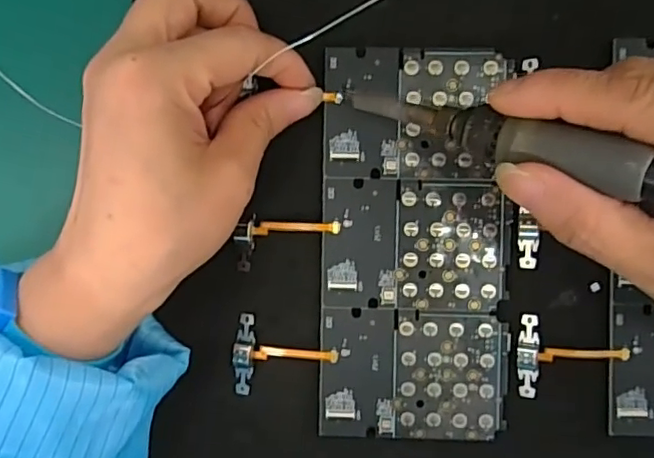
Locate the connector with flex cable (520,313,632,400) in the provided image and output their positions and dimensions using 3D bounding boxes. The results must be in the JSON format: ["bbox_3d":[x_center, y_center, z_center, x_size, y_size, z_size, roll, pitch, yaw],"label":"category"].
[{"bbox_3d":[0.105,0.054,0.250,0.045,0.005,0.035,-2,91,3],"label":"connector with flex cable"}]

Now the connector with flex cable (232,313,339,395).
[{"bbox_3d":[-0.019,0.057,0.256,0.045,0.004,0.035,4,91,3],"label":"connector with flex cable"}]

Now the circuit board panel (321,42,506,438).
[{"bbox_3d":[0.037,0.007,0.252,0.078,0.004,0.164,1,91,3],"label":"circuit board panel"}]

